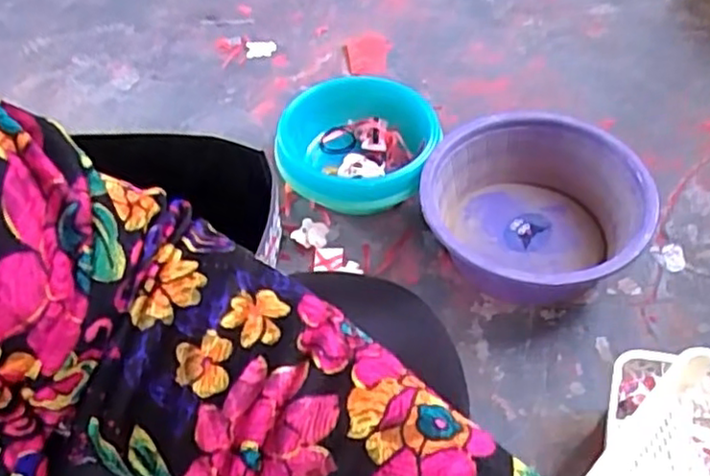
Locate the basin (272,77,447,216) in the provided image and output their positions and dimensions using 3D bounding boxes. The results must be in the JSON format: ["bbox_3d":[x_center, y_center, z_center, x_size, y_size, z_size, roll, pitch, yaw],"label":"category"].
[{"bbox_3d":[-0.003,-0.139,0.994,0.229,0.104,0.219,-1,55,2],"label":"basin"}]

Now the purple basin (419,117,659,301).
[{"bbox_3d":[0.226,-0.041,0.892,0.264,0.131,0.269,-1,55,2],"label":"purple basin"}]

